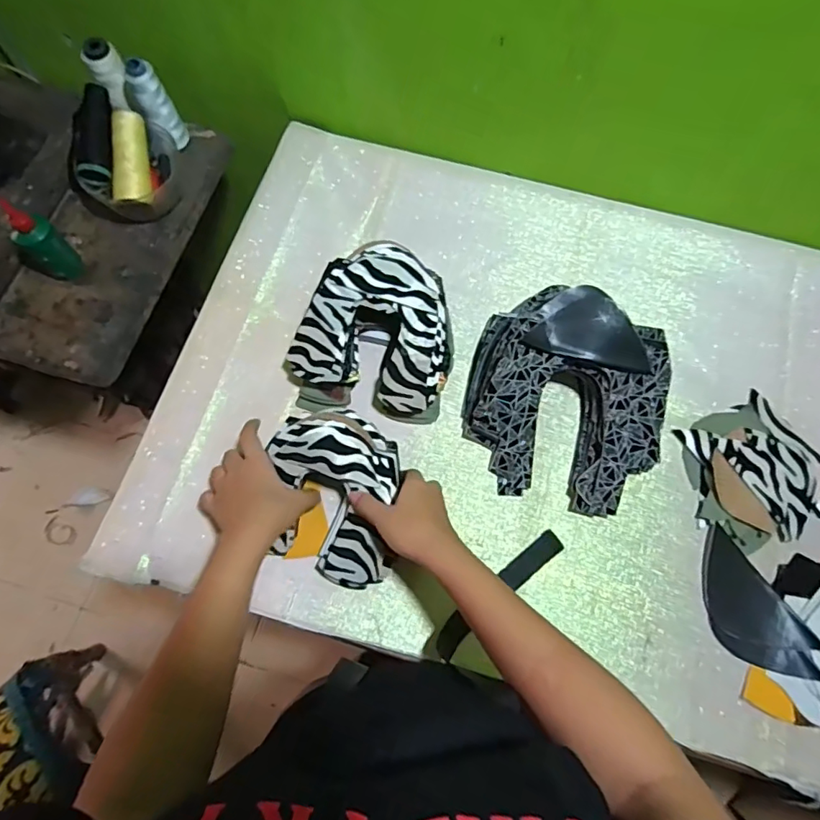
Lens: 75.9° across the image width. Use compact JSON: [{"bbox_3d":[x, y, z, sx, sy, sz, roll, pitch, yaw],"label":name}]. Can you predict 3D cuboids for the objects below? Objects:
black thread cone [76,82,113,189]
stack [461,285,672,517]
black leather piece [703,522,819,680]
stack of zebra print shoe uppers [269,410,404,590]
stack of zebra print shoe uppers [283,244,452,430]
[{"bbox_3d":[-0.382,-0.335,0.635,0.044,0.034,0.121,0,88,1],"label":"black thread cone"},{"bbox_3d":[0.167,-0.015,0.552,0.208,0.103,0.219,14,72,4],"label":"stack"},{"bbox_3d":[0.339,0.202,0.531,0.072,0.018,0.151,-30,74,-9],"label":"black leather piece"},{"bbox_3d":[-0.074,0.080,0.531,0.125,0.081,0.168,10,73,5],"label":"stack of zebra print shoe uppers"},{"bbox_3d":[-0.039,-0.089,0.583,0.175,0.079,0.176,8,72,2],"label":"stack of zebra print shoe uppers"}]

